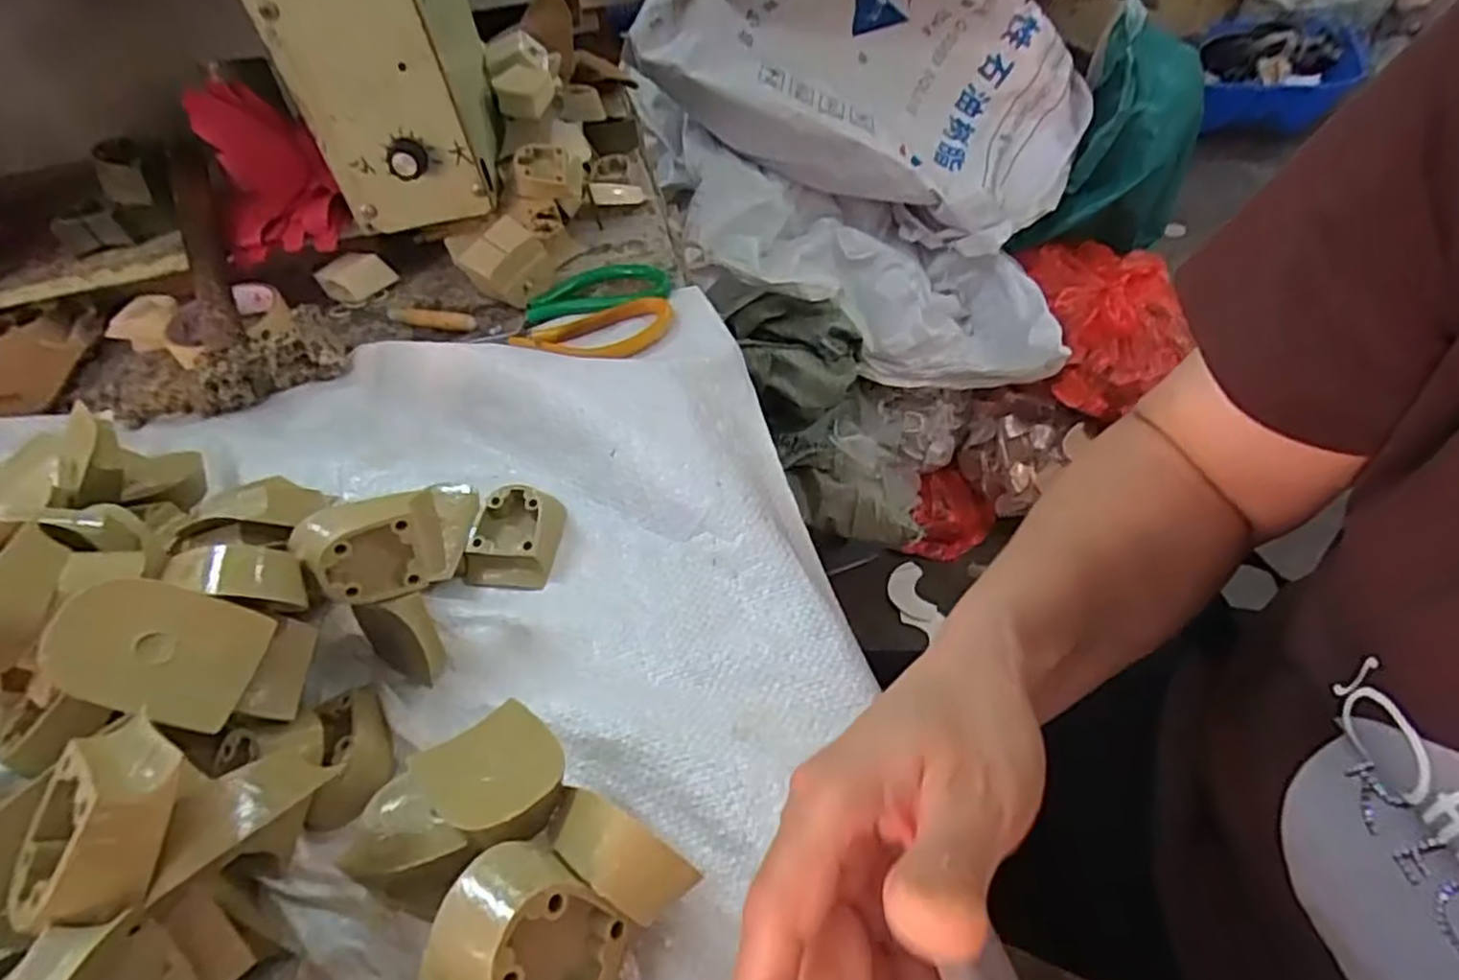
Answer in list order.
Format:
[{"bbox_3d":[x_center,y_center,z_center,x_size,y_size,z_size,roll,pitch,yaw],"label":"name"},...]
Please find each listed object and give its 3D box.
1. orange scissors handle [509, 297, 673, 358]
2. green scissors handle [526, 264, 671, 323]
[{"bbox_3d":[-0.086,-0.100,0.486,0.105,0.012,0.058,-18,46,-10],"label":"orange scissors handle"},{"bbox_3d":[-0.092,-0.142,0.524,0.097,0.007,0.054,-9,45,-1],"label":"green scissors handle"}]

